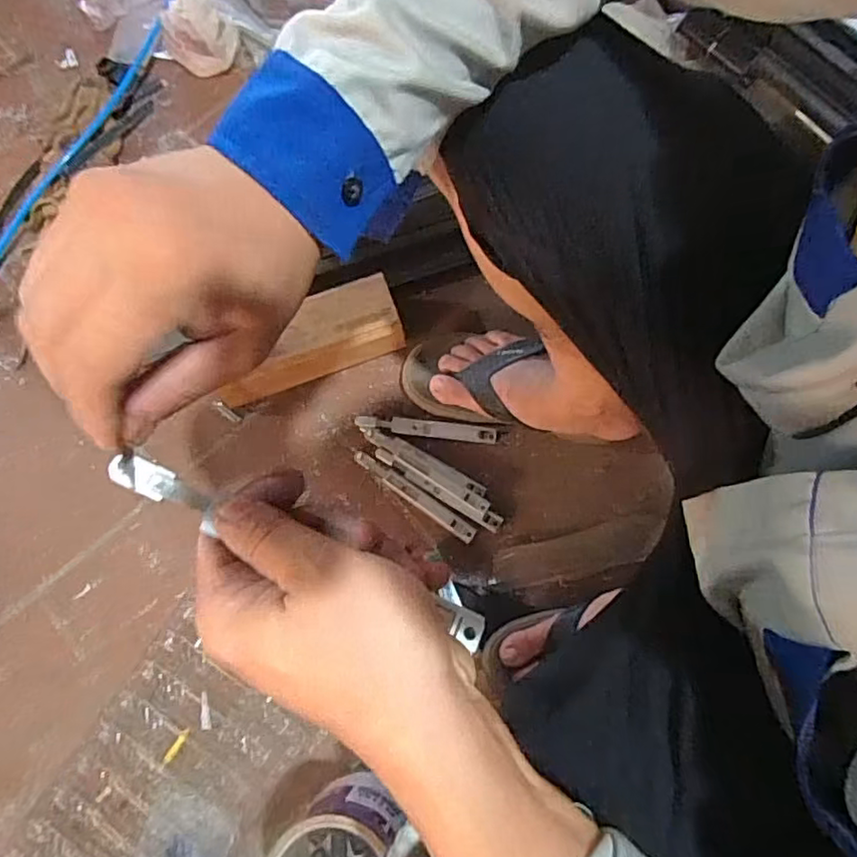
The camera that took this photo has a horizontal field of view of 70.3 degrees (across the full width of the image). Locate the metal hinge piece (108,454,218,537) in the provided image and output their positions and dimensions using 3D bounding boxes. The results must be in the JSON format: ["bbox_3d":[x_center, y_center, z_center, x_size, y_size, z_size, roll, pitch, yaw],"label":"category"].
[{"bbox_3d":[-0.115,0.026,0.267,0.050,0.008,0.014,27,78,-3],"label":"metal hinge piece"}]

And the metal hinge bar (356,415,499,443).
[{"bbox_3d":[-0.003,0.001,0.785,0.179,0.016,0.022,6,77,2],"label":"metal hinge bar"}]

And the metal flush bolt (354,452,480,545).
[{"bbox_3d":[-0.019,0.085,0.771,0.179,0.014,0.021,35,80,8],"label":"metal flush bolt"}]

